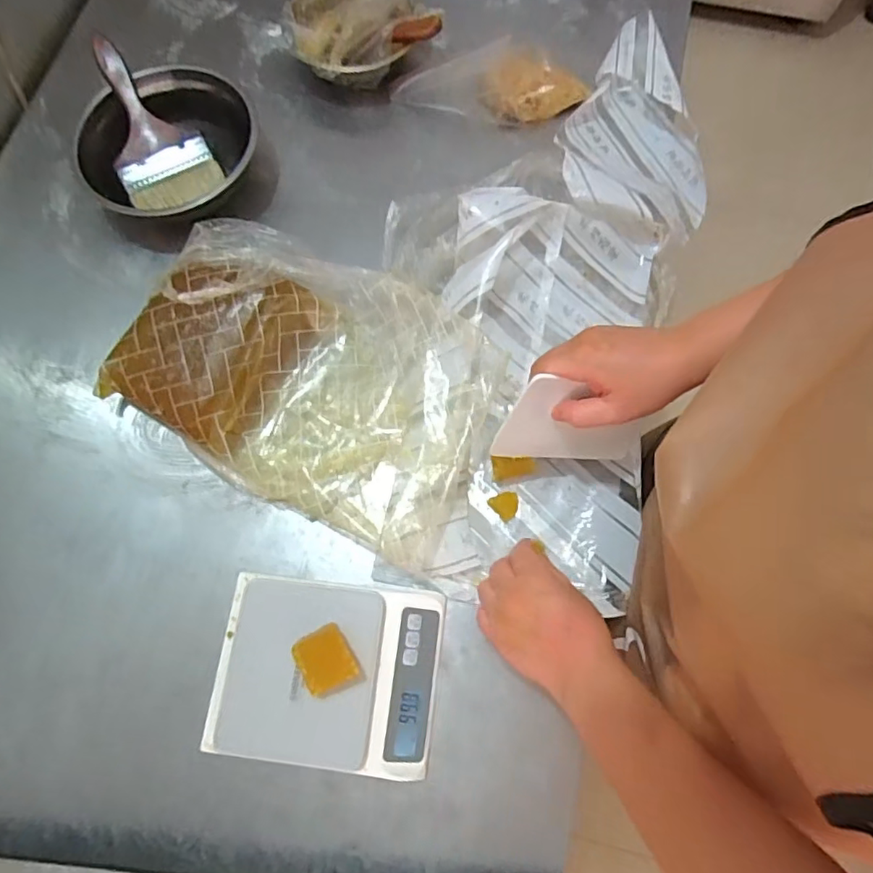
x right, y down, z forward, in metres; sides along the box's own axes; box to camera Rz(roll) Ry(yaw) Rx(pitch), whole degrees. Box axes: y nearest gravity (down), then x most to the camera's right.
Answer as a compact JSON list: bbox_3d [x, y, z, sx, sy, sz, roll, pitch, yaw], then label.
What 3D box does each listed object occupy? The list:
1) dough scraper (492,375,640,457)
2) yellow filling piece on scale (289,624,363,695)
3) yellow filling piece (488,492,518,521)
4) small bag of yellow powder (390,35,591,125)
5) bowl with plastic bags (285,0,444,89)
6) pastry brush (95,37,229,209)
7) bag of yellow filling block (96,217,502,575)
[{"bbox_3d":[0.122,-0.010,0.491,0.129,0.089,0.009,8,44,-16],"label":"dough scraper"},{"bbox_3d":[-0.090,0.184,0.464,0.042,0.026,0.047,-32,75,-8],"label":"yellow filling piece on scale"},{"bbox_3d":[0.067,0.064,0.536,0.027,0.009,0.027,-41,76,-10],"label":"yellow filling piece"},{"bbox_3d":[0.065,-0.415,0.661,0.221,0.054,0.065,-5,73,0],"label":"small bag of yellow powder"},{"bbox_3d":[-0.091,-0.502,0.677,0.177,0.087,0.161,0,73,1],"label":"bowl with plastic bags"},{"bbox_3d":[-0.331,-0.354,0.636,0.102,0.014,0.203,-29,94,-7],"label":"pastry brush"},{"bbox_3d":[-0.115,-0.061,0.545,0.350,0.073,0.245,24,75,9],"label":"bag of yellow filling block"}]

